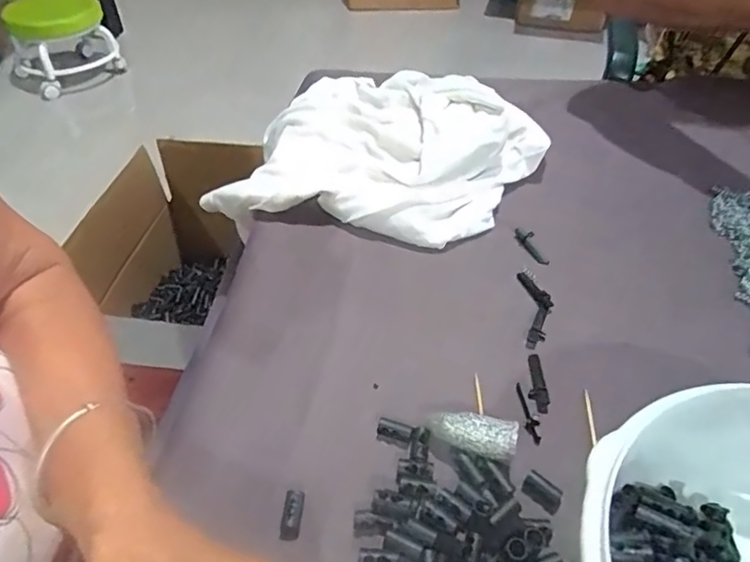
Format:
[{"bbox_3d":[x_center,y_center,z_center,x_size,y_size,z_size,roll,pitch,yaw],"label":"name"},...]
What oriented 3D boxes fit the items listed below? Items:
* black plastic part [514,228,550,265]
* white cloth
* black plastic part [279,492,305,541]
[{"bbox_3d":[0.111,-0.025,0.405,0.010,0.008,0.037,-16,46,-12],"label":"black plastic part"},{"bbox_3d":[0.004,-0.110,0.460,0.237,0.061,0.185,20,48,18],"label":"white cloth"},{"bbox_3d":[-0.040,0.112,0.270,0.009,0.004,0.022,0,45,4],"label":"black plastic part"}]

